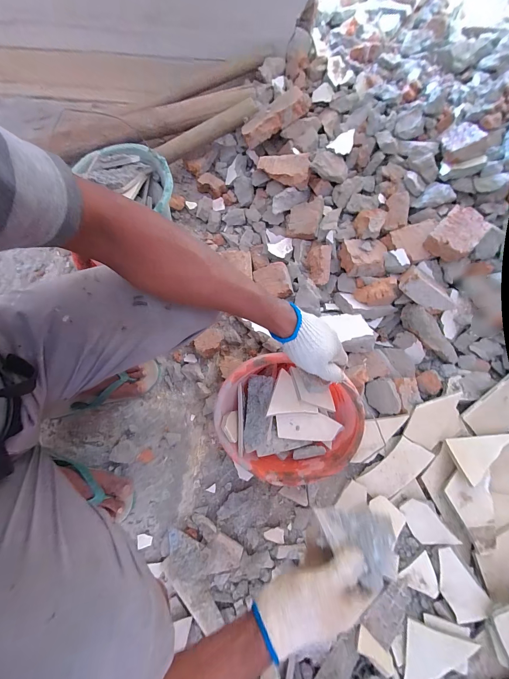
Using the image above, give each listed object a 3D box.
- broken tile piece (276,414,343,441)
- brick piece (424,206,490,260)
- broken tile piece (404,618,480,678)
[{"bbox_3d":[0.098,0.160,0.502,0.115,0.004,0.047,0,87,-2],"label":"broken tile piece"},{"bbox_3d":[0.437,-0.226,0.599,0.086,0.055,0.102,41,78,14],"label":"brick piece"},{"bbox_3d":[0.291,0.525,0.467,0.141,0.007,0.067,-42,44,8],"label":"broken tile piece"}]

